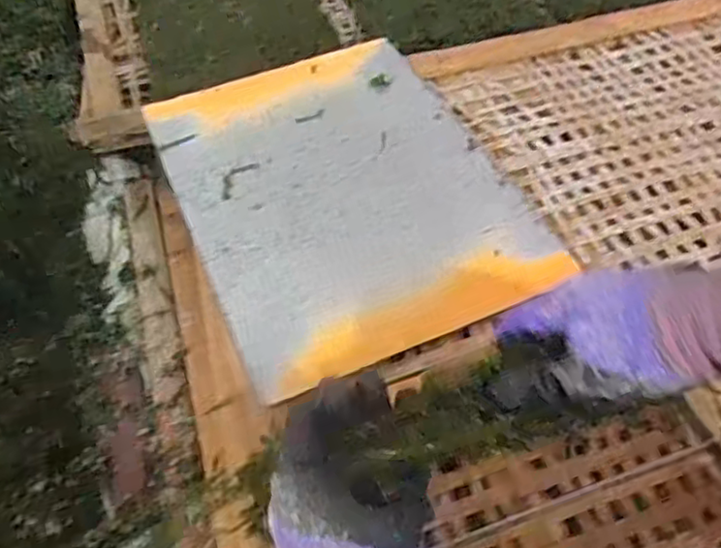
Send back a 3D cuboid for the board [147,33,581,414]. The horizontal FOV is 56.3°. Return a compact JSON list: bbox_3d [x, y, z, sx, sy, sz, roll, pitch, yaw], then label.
[{"bbox_3d":[-0.020,-0.085,0.631,0.282,0.009,0.378,-21,54,-14],"label":"board"}]

